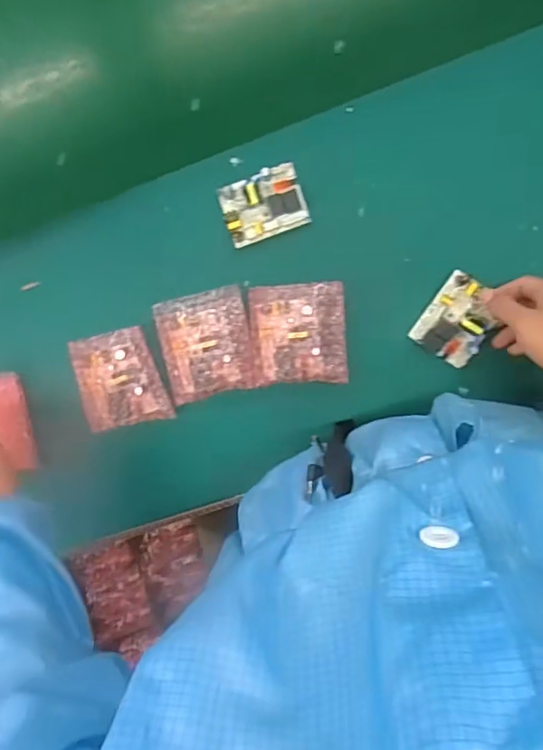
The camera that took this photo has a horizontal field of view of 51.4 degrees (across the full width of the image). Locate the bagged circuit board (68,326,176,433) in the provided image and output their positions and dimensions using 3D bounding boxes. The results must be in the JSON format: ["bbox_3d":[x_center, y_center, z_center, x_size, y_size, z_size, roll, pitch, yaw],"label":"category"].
[{"bbox_3d":[-0.162,0.005,0.595,0.088,0.022,0.100,-10,94,7],"label":"bagged circuit board"}]

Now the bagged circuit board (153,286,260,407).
[{"bbox_3d":[-0.069,-0.031,0.584,0.094,0.021,0.109,-10,94,7],"label":"bagged circuit board"}]

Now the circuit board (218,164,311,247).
[{"bbox_3d":[-0.009,-0.172,0.571,0.082,0.025,0.060,-21,92,8],"label":"circuit board"}]

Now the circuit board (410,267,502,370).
[{"bbox_3d":[0.187,-0.056,0.565,0.061,0.029,0.081,37,109,23],"label":"circuit board"}]

